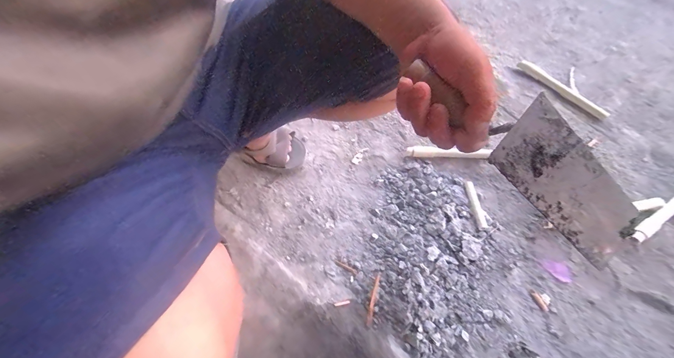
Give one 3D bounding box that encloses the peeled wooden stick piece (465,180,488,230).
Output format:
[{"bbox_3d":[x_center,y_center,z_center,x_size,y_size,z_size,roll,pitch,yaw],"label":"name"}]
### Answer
[{"bbox_3d":[0.293,0.054,0.605,0.020,0.012,0.113,-3,60,2],"label":"peeled wooden stick piece"}]

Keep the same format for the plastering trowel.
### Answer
[{"bbox_3d":[0.165,-0.028,0.253,0.240,0.036,0.077,43,70,4],"label":"plastering trowel"}]

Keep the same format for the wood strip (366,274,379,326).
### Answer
[{"bbox_3d":[0.067,0.222,0.528,0.009,0.004,0.088,12,62,10],"label":"wood strip"}]

